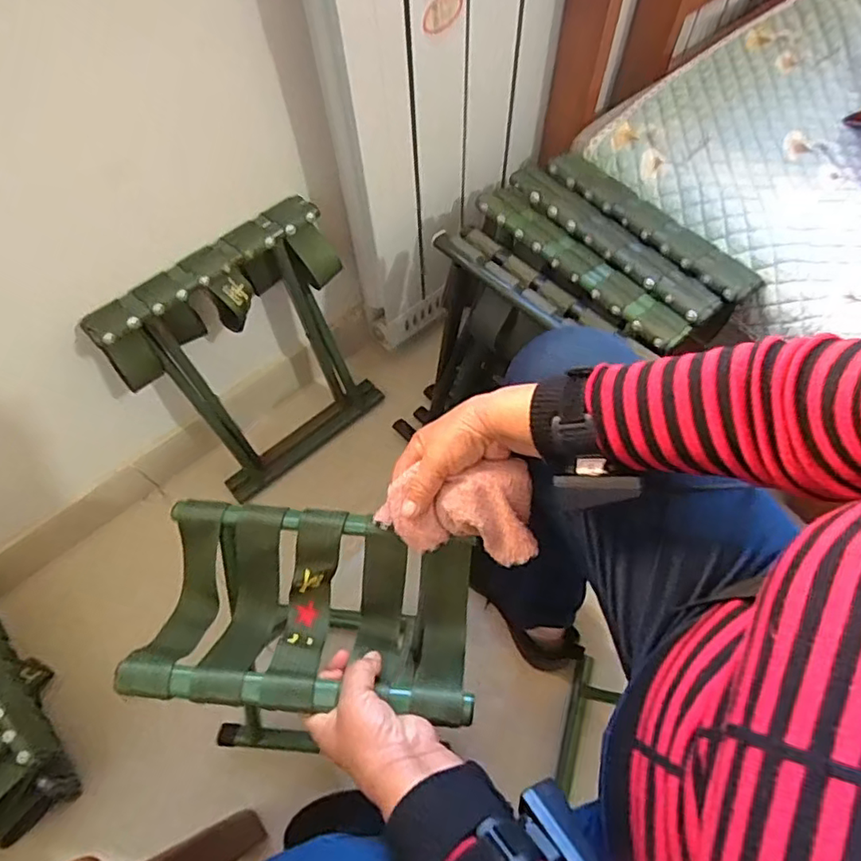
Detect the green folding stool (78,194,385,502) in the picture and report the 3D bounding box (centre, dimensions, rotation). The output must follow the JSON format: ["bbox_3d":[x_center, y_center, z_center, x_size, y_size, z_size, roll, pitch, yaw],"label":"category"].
[{"bbox_3d":[-0.243,-0.090,0.841,0.305,0.377,0.130,-37,69,-16],"label":"green folding stool"}]

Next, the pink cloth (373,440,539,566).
[{"bbox_3d":[0.028,0.074,0.537,0.134,0.060,0.083,1,60,-1],"label":"pink cloth"}]

